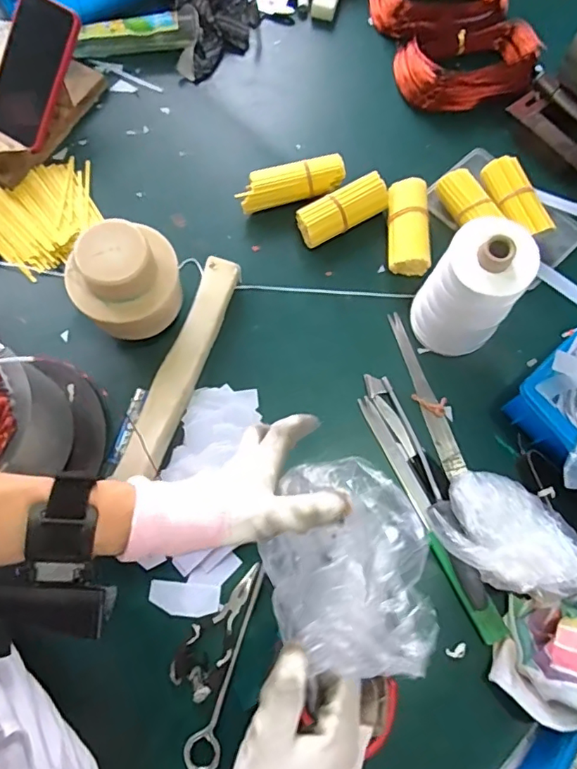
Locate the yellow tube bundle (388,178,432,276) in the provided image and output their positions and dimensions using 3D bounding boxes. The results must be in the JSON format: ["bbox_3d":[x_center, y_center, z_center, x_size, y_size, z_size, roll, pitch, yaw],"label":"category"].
[{"bbox_3d":[0.145,-0.190,0.636,0.050,0.035,0.110,2,73,-1],"label":"yellow tube bundle"}]

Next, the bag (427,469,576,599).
[{"bbox_3d":[0.220,0.149,0.513,0.149,0.060,0.101,35,75,9],"label":"bag"}]

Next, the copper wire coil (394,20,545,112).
[{"bbox_3d":[0.243,-0.434,0.718,0.181,0.039,0.113,-4,73,-3],"label":"copper wire coil"}]

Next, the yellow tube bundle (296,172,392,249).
[{"bbox_3d":[0.066,-0.213,0.646,0.116,0.036,0.047,-27,75,-9],"label":"yellow tube bundle"}]

